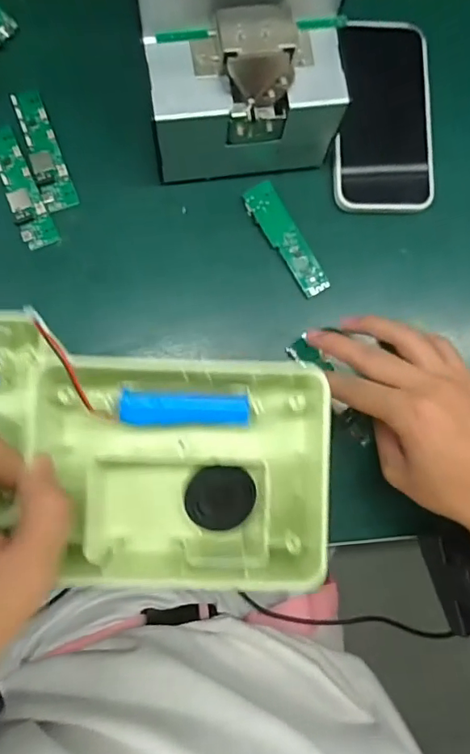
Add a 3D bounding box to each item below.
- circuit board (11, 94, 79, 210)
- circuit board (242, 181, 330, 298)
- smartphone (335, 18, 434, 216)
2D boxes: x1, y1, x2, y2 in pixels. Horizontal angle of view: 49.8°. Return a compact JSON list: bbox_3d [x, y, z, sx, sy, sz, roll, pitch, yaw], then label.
[{"bbox_3d":[-0.143,-0.168,0.375,0.024,0.004,0.091,-20,89,-10],"label":"circuit board"},{"bbox_3d":[0.038,-0.102,0.380,0.025,0.004,0.091,-30,90,2],"label":"circuit board"},{"bbox_3d":[0.114,-0.200,0.390,0.075,0.010,0.145,0,87,-6],"label":"smartphone"}]

